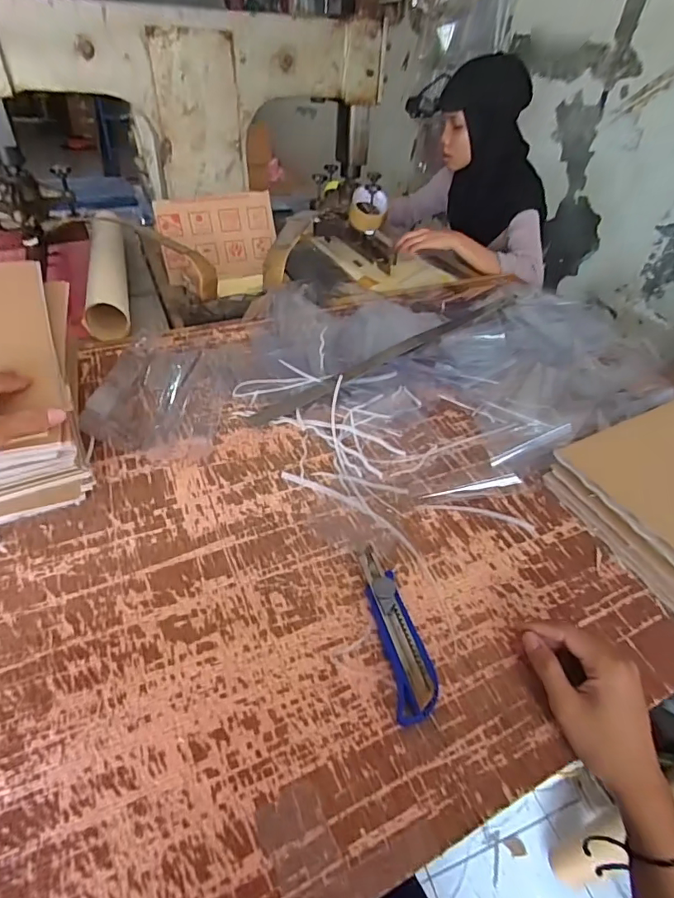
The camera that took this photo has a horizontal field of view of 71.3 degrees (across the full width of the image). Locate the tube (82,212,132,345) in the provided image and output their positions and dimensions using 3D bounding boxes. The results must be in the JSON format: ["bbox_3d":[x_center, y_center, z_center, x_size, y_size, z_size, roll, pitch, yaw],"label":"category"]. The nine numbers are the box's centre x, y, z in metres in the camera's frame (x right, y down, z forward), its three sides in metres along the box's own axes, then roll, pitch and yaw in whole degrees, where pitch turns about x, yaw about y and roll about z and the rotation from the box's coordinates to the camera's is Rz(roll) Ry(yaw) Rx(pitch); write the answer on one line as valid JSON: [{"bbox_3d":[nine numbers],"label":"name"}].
[{"bbox_3d":[-0.450,-0.364,0.931,0.067,0.057,0.482,-9,43,-15],"label":"tube"}]

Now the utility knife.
[{"bbox_3d":[0.055,0.162,0.434,0.037,0.016,0.160,-5,42,-10],"label":"utility knife"}]

